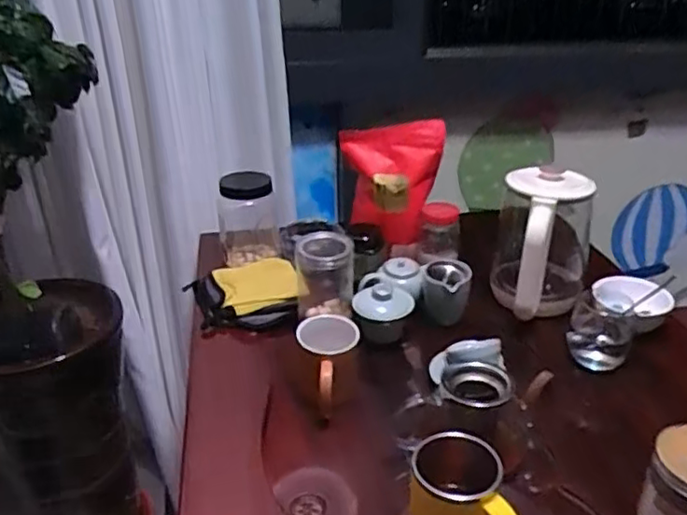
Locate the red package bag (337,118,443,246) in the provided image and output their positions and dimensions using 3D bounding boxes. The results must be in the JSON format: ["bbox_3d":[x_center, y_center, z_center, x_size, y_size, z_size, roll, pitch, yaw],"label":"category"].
[{"bbox_3d":[0.080,-0.120,1.068,0.155,0.211,0.054,4,28,8],"label":"red package bag"}]

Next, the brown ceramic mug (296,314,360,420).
[{"bbox_3d":[-0.018,0.139,0.852,0.077,0.091,0.127,3,28,6],"label":"brown ceramic mug"}]

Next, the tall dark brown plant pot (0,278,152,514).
[{"bbox_3d":[-0.547,0.341,1.247,0.269,0.579,0.284,0,28,0],"label":"tall dark brown plant pot"}]

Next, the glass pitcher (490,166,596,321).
[{"bbox_3d":[0.297,-0.009,0.953,0.134,0.214,0.152,7,29,14],"label":"glass pitcher"}]

